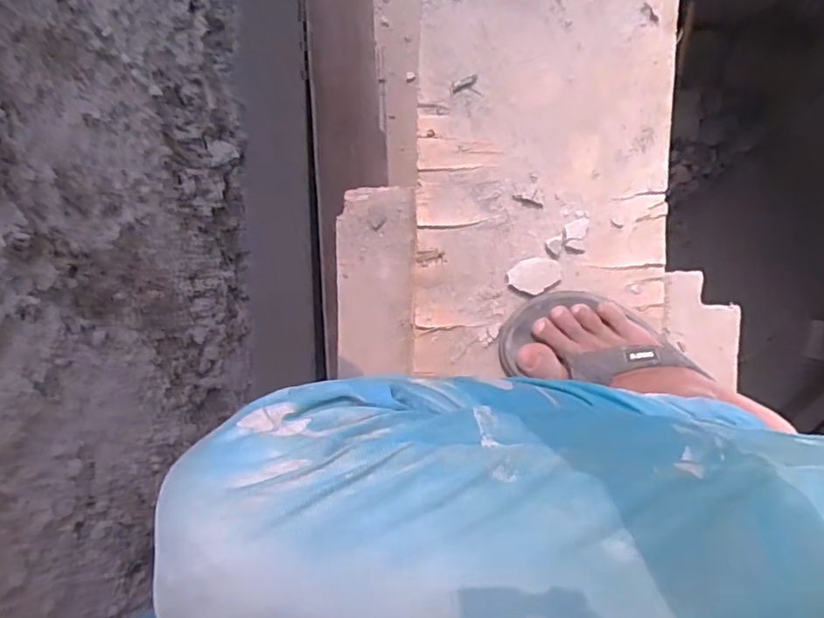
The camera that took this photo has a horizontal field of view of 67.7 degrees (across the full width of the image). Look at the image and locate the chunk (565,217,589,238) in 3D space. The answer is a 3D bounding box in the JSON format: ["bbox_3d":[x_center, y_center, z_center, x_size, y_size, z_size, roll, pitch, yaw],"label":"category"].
[{"bbox_3d":[0.159,-0.077,0.589,0.024,0.007,0.019,-3,98,-3],"label":"chunk"}]

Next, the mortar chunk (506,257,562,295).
[{"bbox_3d":[0.118,-0.033,0.590,0.048,0.011,0.034,-27,99,1],"label":"mortar chunk"}]

